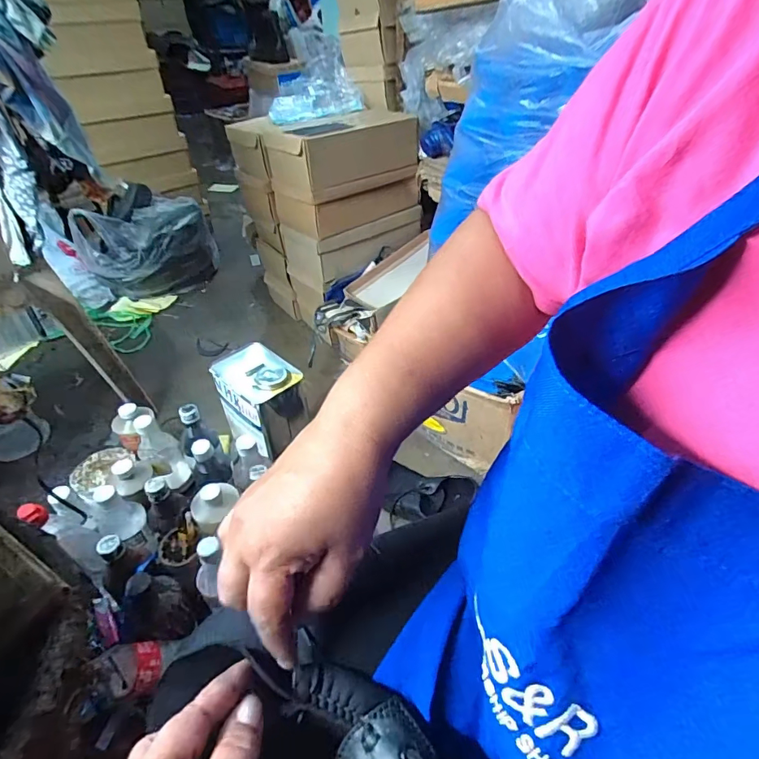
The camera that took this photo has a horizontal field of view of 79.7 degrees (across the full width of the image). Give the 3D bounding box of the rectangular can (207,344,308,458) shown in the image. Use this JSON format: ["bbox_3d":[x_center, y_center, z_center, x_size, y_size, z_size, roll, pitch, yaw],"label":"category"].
[{"bbox_3d":[-0.218,0.033,0.846,0.146,0.130,0.114,32,51,32],"label":"rectangular can"}]

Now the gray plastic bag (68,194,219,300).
[{"bbox_3d":[-0.707,-0.402,1.434,0.385,0.247,0.165,-26,47,-26],"label":"gray plastic bag"}]

